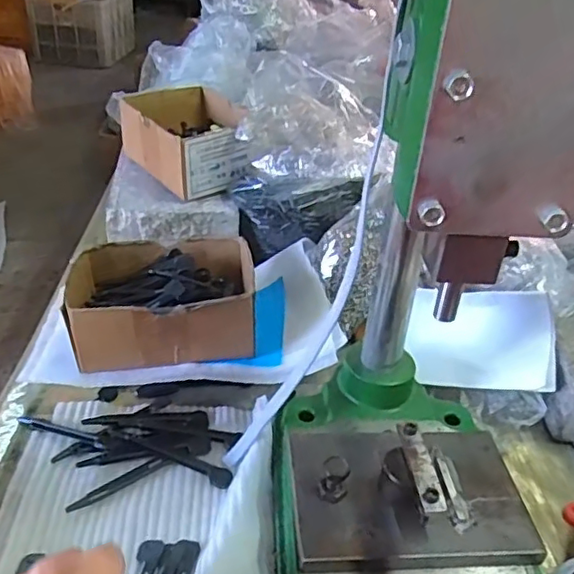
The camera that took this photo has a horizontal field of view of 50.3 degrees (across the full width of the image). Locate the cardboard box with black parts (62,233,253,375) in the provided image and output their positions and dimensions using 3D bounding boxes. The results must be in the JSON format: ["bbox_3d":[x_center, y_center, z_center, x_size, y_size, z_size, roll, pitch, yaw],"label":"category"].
[{"bbox_3d":[-0.119,0.010,0.583,0.167,0.064,0.132,-3,34,-12],"label":"cardboard box with black parts"}]

